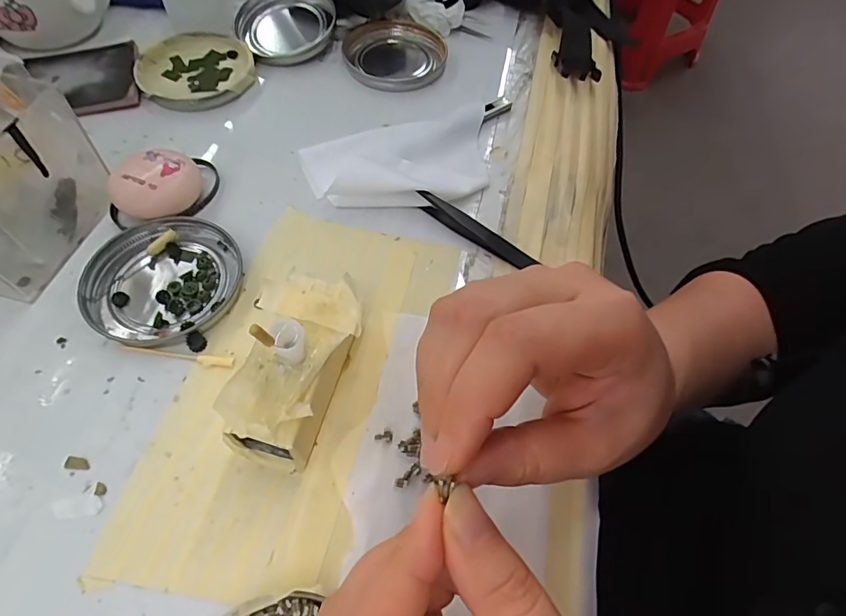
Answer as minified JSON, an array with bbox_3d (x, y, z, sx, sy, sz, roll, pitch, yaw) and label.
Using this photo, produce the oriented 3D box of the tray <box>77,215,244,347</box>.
[{"bbox_3d":[-0.139,-0.016,0.260,0.077,0.009,0.075,1,58,-2],"label":"tray"}]

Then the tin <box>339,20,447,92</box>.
[{"bbox_3d":[-0.022,-0.196,0.379,0.077,0.016,0.080,1,58,-2],"label":"tin"}]

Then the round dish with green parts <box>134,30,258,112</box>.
[{"bbox_3d":[-0.164,-0.174,0.353,0.080,0.011,0.080,1,58,-2],"label":"round dish with green parts"}]

